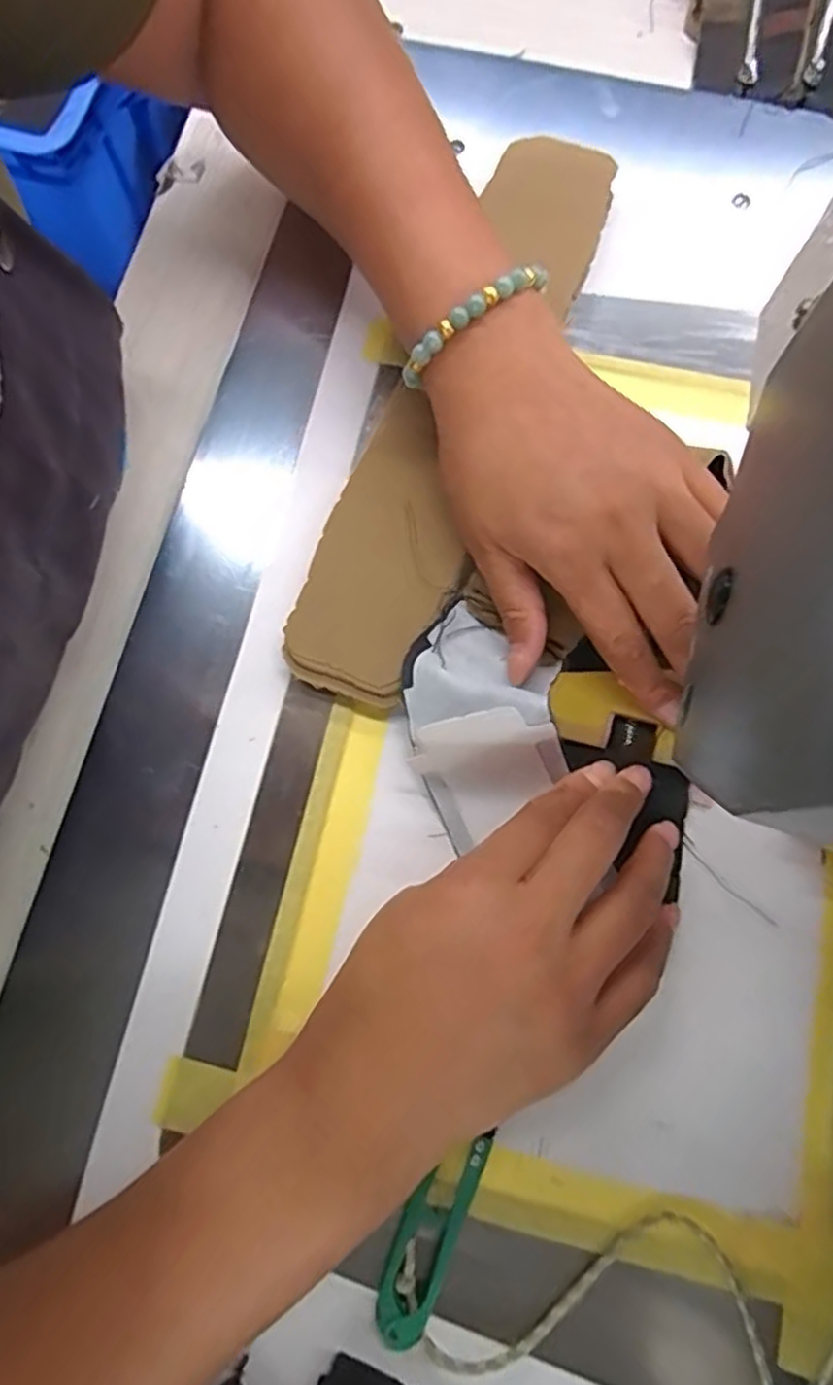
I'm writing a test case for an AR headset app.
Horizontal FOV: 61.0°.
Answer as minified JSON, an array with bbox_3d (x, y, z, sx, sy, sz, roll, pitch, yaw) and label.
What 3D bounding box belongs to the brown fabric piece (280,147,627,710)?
[{"bbox_3d":[0.020,-0.130,0.324,0.062,0.022,0.285,23,79,6],"label":"brown fabric piece"}]

